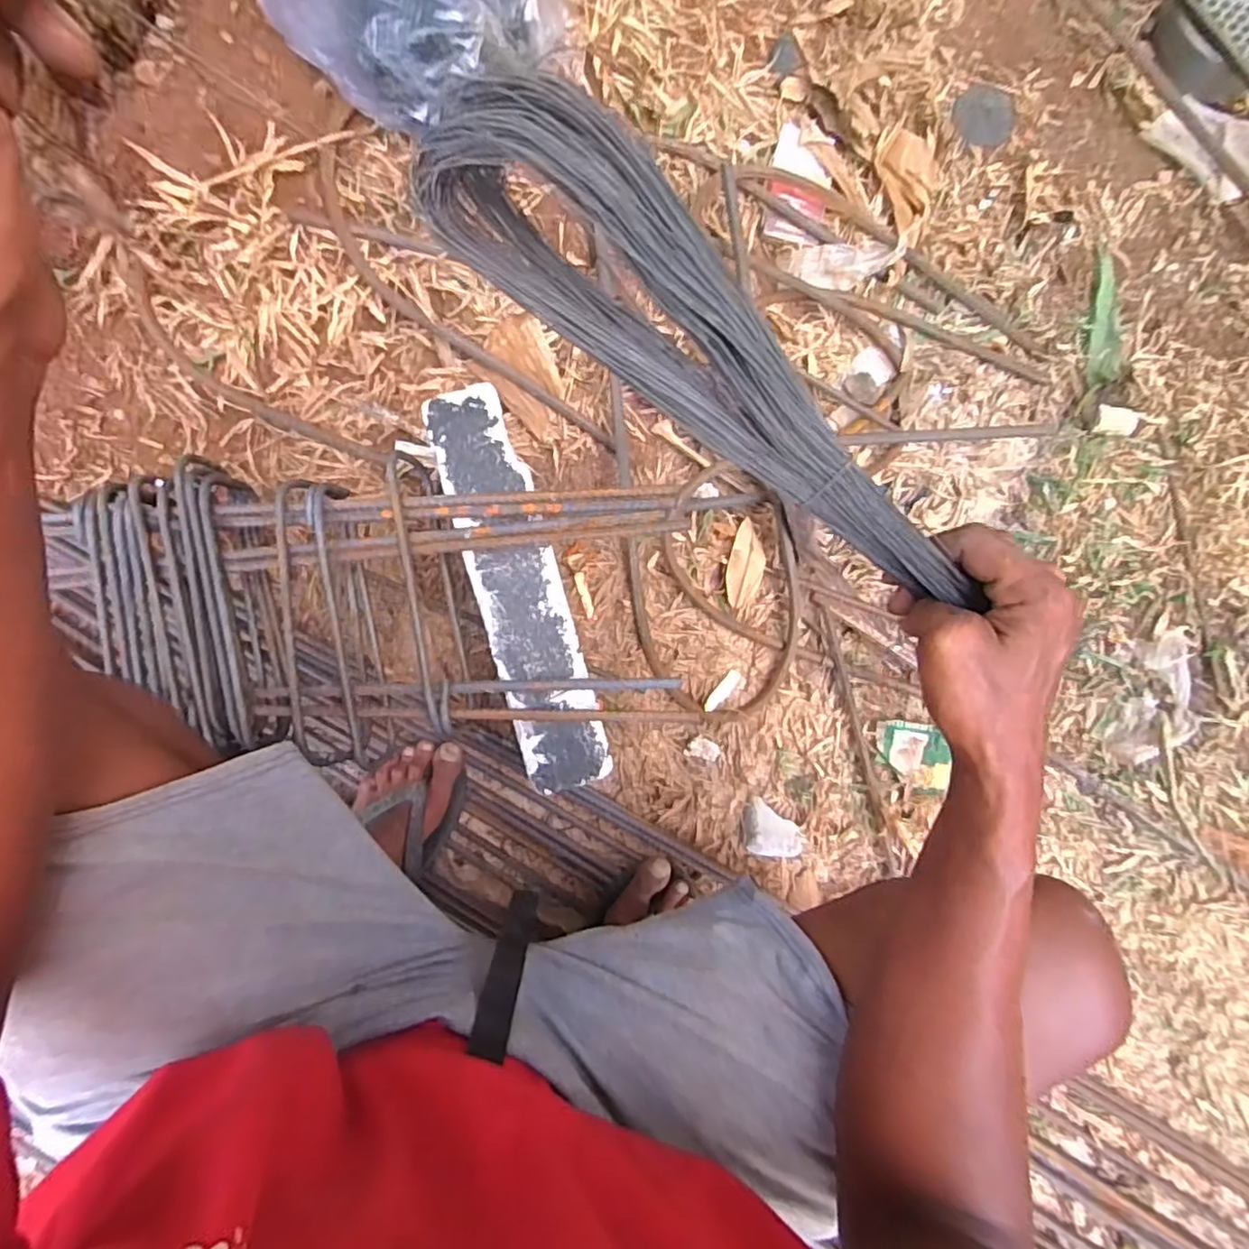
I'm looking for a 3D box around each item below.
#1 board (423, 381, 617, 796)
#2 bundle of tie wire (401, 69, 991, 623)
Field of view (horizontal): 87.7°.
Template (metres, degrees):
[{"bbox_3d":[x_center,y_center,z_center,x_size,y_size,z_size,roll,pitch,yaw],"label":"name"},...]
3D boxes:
[{"bbox_3d":[-0.091,-0.028,0.559,0.070,0.021,0.348,-16,87,0],"label":"board"},{"bbox_3d":[0.056,-0.101,0.293,0.312,0.028,0.067,36,89,-22],"label":"bundle of tie wire"}]

